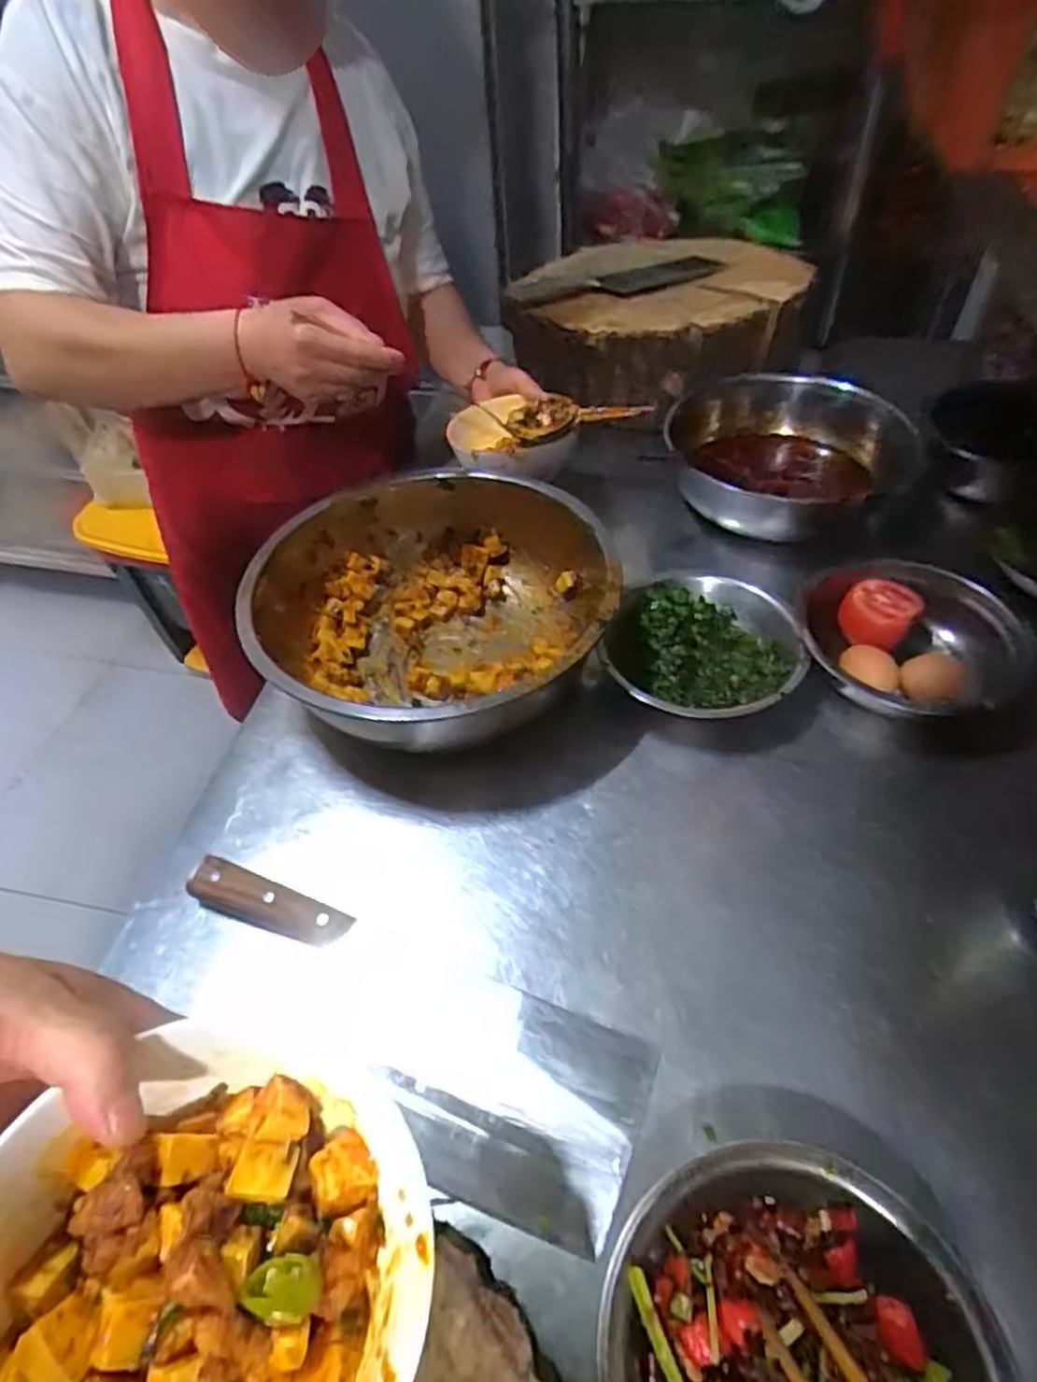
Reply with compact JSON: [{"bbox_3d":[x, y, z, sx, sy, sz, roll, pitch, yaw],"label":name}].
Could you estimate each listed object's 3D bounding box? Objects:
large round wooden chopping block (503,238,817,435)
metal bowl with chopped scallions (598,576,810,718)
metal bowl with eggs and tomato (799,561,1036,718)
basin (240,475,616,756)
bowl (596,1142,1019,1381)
[{"bbox_3d":[0.177,-0.478,0.925,0.336,0.118,0.336,-3,49,3],"label":"large round wooden chopping block"},{"bbox_3d":[0.158,-0.032,0.615,0.161,0.047,0.163,-2,48,2],"label":"metal bowl with chopped scallions"},{"bbox_3d":[0.335,-0.042,0.608,0.161,0.054,0.163,-2,48,2],"label":"metal bowl with eggs and tomato"},{"bbox_3d":[-0.072,-0.065,0.620,0.300,0.107,0.294,-2,48,2],"label":"basin"},{"bbox_3d":[0.122,0.306,0.320,0.168,0.051,0.156,-2,48,2],"label":"bowl"}]

